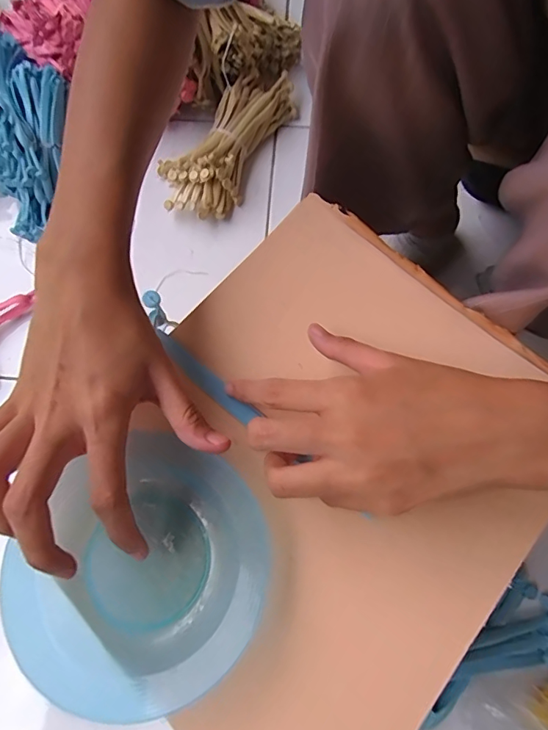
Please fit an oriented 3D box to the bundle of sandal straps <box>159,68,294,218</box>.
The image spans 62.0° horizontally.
[{"bbox_3d":[-0.052,-0.296,0.619,0.085,0.066,0.246,31,75,11],"label":"bundle of sandal straps"}]

